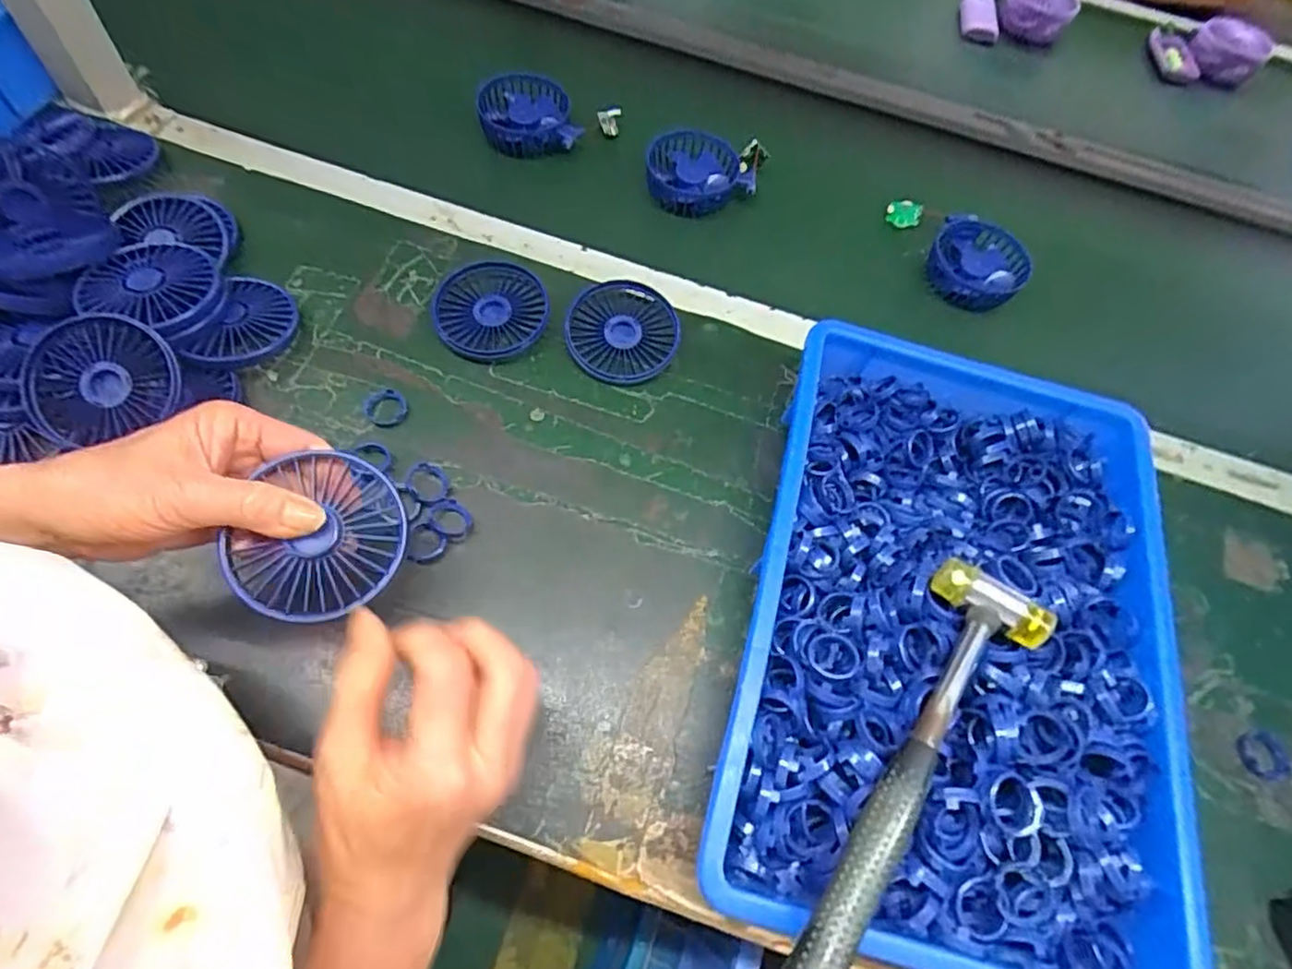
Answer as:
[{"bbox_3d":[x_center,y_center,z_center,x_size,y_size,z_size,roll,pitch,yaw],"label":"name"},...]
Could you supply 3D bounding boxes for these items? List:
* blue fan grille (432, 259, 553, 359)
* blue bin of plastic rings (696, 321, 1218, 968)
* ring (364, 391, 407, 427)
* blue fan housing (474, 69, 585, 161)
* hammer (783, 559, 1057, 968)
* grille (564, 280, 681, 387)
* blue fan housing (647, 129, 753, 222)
[{"bbox_3d":[-0.120,-0.136,0.504,0.086,0.017,0.080,3,63,-5],"label":"blue fan grille"},{"bbox_3d":[0.187,0.079,0.399,0.252,0.063,0.375,16,62,2],"label":"blue bin of plastic rings"},{"bbox_3d":[-0.187,-0.054,0.467,0.028,0.007,0.027,3,63,-5],"label":"ring"},{"bbox_3d":[-0.122,-0.381,0.664,0.092,0.047,0.092,3,63,-5],"label":"blue fan housing"},{"bbox_3d":[0.129,0.141,0.315,0.057,0.027,0.233,35,65,12],"label":"hammer"},{"bbox_3d":[-0.018,-0.121,0.507,0.084,0.017,0.089,3,63,-5],"label":"grille"},{"bbox_3d":[0.047,-0.309,0.640,0.096,0.029,0.096,3,63,-5],"label":"blue fan housing"}]

